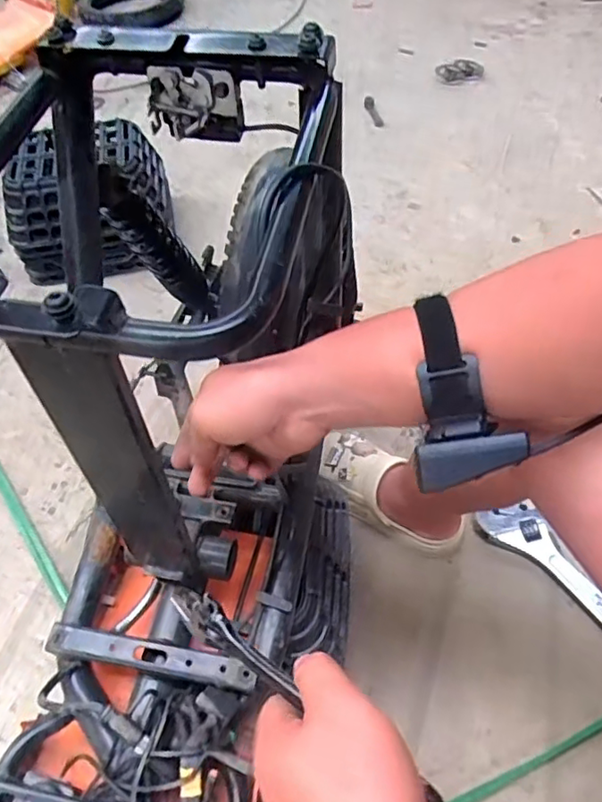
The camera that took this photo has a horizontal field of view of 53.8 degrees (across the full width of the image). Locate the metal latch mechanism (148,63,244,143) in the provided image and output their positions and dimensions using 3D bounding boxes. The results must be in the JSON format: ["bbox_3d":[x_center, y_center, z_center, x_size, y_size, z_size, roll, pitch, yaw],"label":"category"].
[{"bbox_3d":[-0.079,-0.218,0.438,0.069,0.050,0.017,2,53,4],"label":"metal latch mechanism"}]

